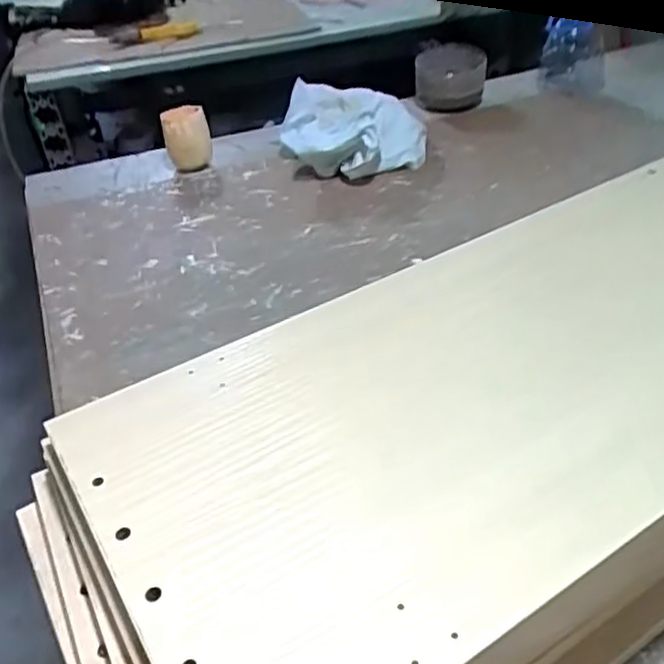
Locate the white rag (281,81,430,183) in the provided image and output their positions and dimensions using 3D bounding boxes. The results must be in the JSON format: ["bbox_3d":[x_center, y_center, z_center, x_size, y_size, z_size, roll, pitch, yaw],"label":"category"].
[{"bbox_3d":[0.021,-0.260,0.879,0.147,0.080,0.206,-12,40,-12],"label":"white rag"}]

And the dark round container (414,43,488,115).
[{"bbox_3d":[0.168,-0.366,0.994,0.101,0.064,0.093,7,40,11],"label":"dark round container"}]

